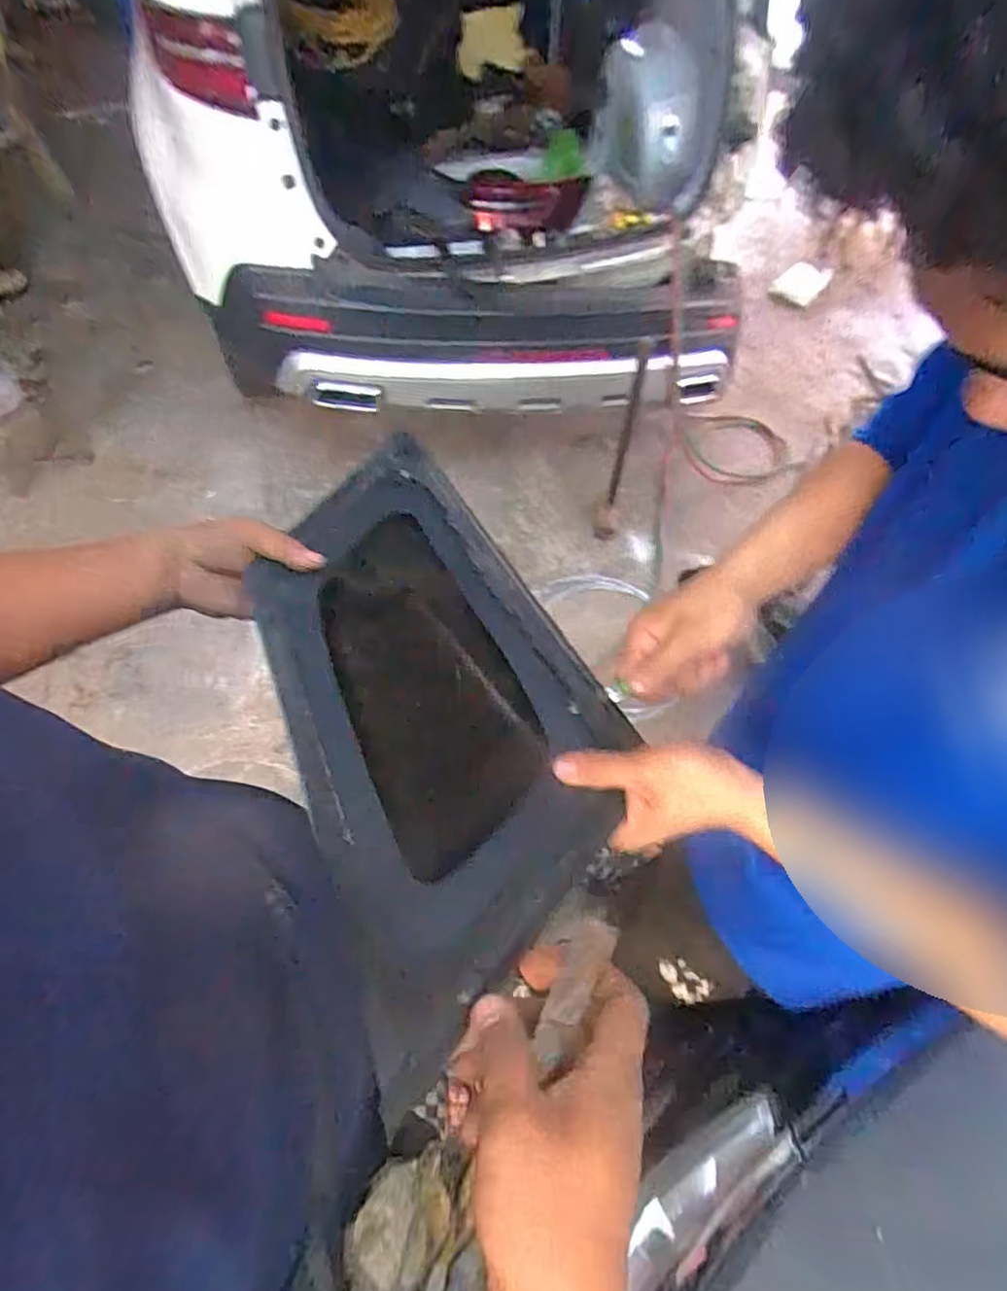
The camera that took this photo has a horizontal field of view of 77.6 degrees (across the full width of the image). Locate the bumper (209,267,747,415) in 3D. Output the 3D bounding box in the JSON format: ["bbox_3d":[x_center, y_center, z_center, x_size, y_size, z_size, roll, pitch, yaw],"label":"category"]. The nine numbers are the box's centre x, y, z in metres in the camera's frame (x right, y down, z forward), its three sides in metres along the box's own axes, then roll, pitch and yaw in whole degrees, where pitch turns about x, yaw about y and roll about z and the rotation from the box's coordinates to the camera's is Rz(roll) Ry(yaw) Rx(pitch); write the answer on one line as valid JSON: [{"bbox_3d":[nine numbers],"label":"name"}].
[{"bbox_3d":[-0.039,-0.885,1.788,1.505,0.407,0.345,-7,57,-5],"label":"bumper"}]

